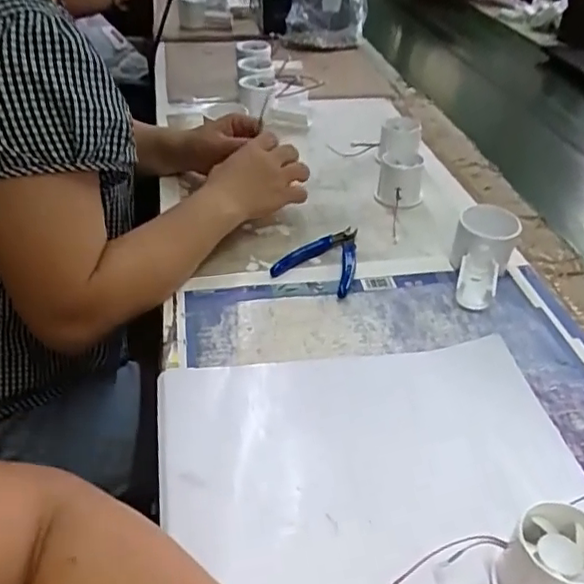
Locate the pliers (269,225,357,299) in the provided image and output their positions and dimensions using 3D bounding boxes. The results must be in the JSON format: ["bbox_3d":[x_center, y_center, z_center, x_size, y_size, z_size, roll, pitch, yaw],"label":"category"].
[{"bbox_3d":[0.036,-0.038,0.625,0.078,0.014,0.105,17,39,18],"label":"pliers"}]

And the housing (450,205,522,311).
[{"bbox_3d":[0.180,-0.035,0.591,0.057,0.058,0.106,20,40,21],"label":"housing"}]

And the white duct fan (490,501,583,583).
[{"bbox_3d":[0.148,0.155,0.345,0.054,0.043,0.058,28,43,28],"label":"white duct fan"}]

